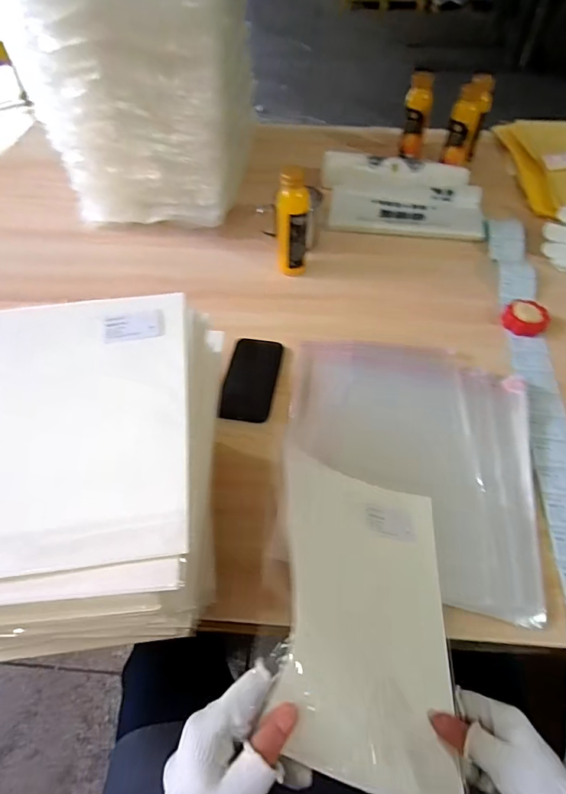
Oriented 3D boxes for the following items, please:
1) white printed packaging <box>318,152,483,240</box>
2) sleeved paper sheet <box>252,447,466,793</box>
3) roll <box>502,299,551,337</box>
[{"bbox_3d":[0.229,-0.395,0.914,0.311,0.018,0.178,9,74,8],"label":"white printed packaging"},{"bbox_3d":[0.079,0.202,0.469,0.166,0.055,0.303,5,52,3],"label":"sleeved paper sheet"},{"bbox_3d":[0.396,-0.129,0.760,0.069,0.032,0.063,0,52,0],"label":"roll"}]

